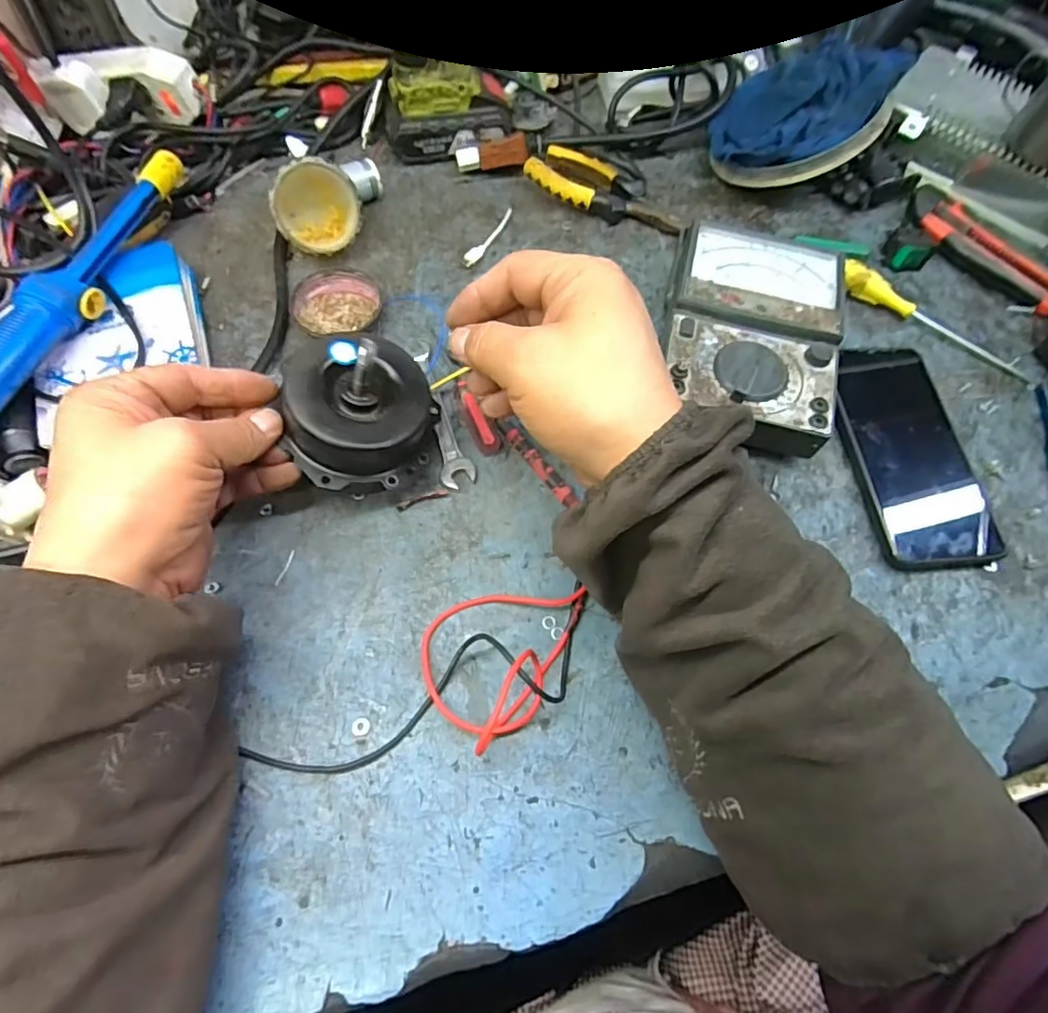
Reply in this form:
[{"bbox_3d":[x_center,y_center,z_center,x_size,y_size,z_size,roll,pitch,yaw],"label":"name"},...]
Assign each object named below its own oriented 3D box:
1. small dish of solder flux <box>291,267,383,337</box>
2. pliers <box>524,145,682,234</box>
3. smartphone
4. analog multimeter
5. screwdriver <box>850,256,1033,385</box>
[{"bbox_3d":[-0.135,-0.149,0.417,0.060,0.017,0.048,-12,67,-8],"label":"small dish of solder flux"},{"bbox_3d":[0.069,-0.261,0.473,0.132,0.022,0.051,26,67,9],"label":"pliers"},{"bbox_3d":[0.258,-0.038,0.380,0.084,0.016,0.160,-6,66,-5],"label":"smartphone"},{"bbox_3d":[0.154,-0.120,0.396,0.119,0.047,0.170,16,65,5],"label":"analog multimeter"},{"bbox_3d":[0.314,-0.141,0.434,0.156,0.018,0.022,35,69,13],"label":"screwdriver"}]

